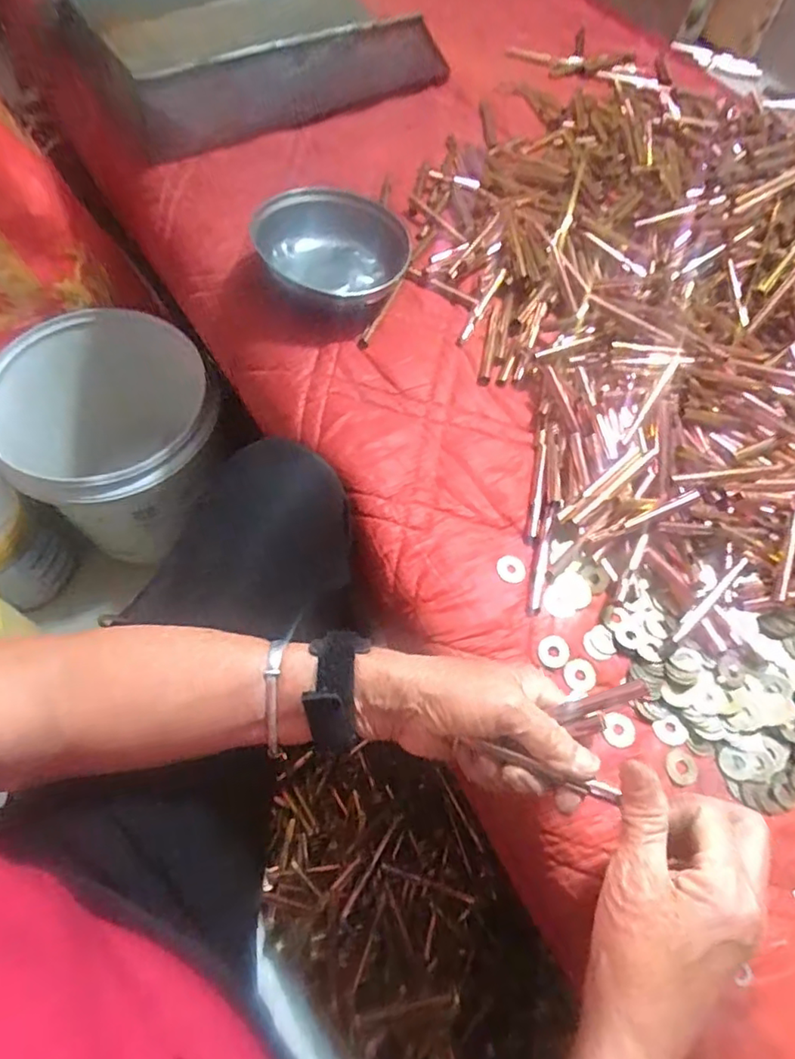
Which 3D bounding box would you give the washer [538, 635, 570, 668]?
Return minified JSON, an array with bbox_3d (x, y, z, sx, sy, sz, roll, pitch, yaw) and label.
[{"bbox_3d":[0.113,0.088,0.425,0.023,0.004,0.023,2,63,-3],"label":"washer"}]

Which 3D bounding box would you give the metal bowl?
[{"bbox_3d":[-0.059,-0.270,0.554,0.137,0.049,0.138,2,63,-3],"label":"metal bowl"}]

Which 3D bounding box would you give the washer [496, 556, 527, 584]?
[{"bbox_3d":[0.087,0.030,0.449,0.023,0.004,0.022,5,65,-10],"label":"washer"}]

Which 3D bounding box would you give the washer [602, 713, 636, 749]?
[{"bbox_3d":[0.151,0.137,0.399,0.021,0.004,0.021,-2,77,9],"label":"washer"}]

